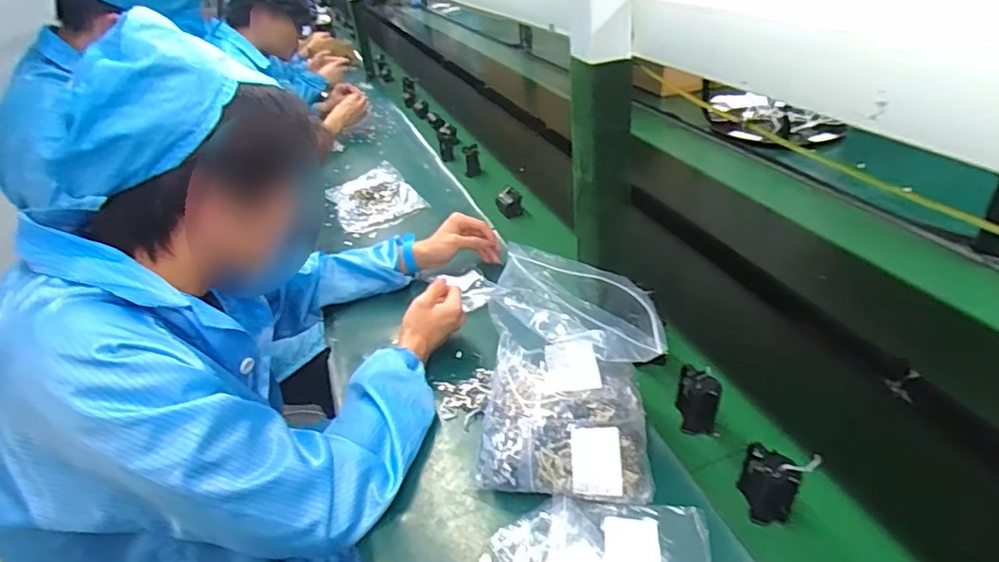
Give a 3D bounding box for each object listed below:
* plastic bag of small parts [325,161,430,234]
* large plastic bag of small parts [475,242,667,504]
[{"bbox_3d":[-0.307,-0.205,1.363,0.189,0.026,0.288,-20,31,-21],"label":"plastic bag of small parts"},{"bbox_3d":[0.070,0.106,0.615,0.192,0.202,0.169,2,37,18],"label":"large plastic bag of small parts"}]

